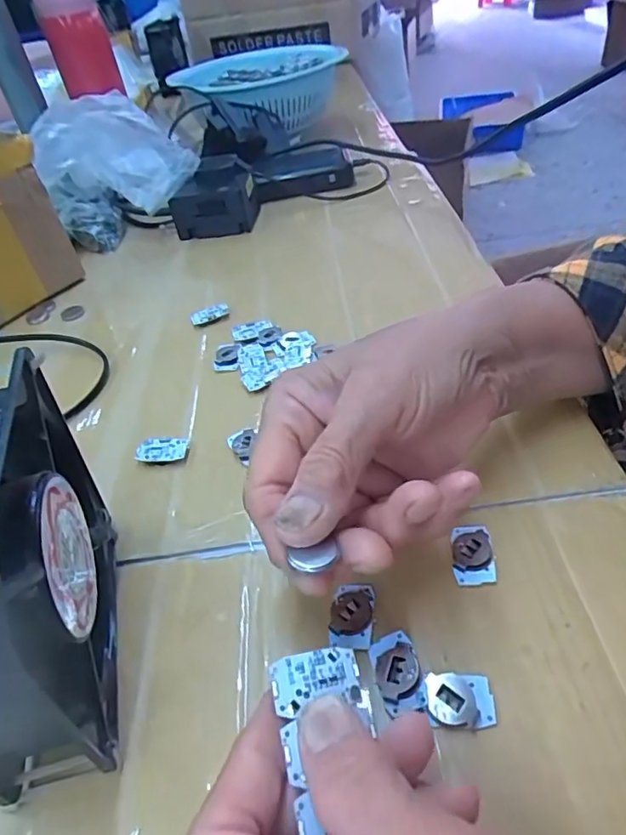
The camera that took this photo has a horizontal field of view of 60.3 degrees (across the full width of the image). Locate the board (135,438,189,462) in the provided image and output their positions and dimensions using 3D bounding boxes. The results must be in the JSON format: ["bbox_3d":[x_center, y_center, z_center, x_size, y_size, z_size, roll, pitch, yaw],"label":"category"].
[{"bbox_3d":[-0.089,0.019,0.318,0.030,0.006,0.016,-7,42,3],"label":"board"}]

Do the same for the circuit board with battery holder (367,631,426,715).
[{"bbox_3d":[0.032,0.098,0.209,0.017,0.009,0.030,-12,42,-2],"label":"circuit board with battery holder"}]

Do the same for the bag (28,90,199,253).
[{"bbox_3d":[-0.196,-0.246,0.535,0.134,0.119,0.104,-24,44,-15],"label":"bag"}]

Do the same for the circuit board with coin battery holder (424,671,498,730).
[{"bbox_3d":[0.055,0.106,0.201,0.024,0.005,0.019,-7,42,3],"label":"circuit board with coin battery holder"}]

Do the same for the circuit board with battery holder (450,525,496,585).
[{"bbox_3d":[0.072,0.061,0.241,0.018,0.007,0.026,-4,43,6],"label":"circuit board with battery holder"}]

